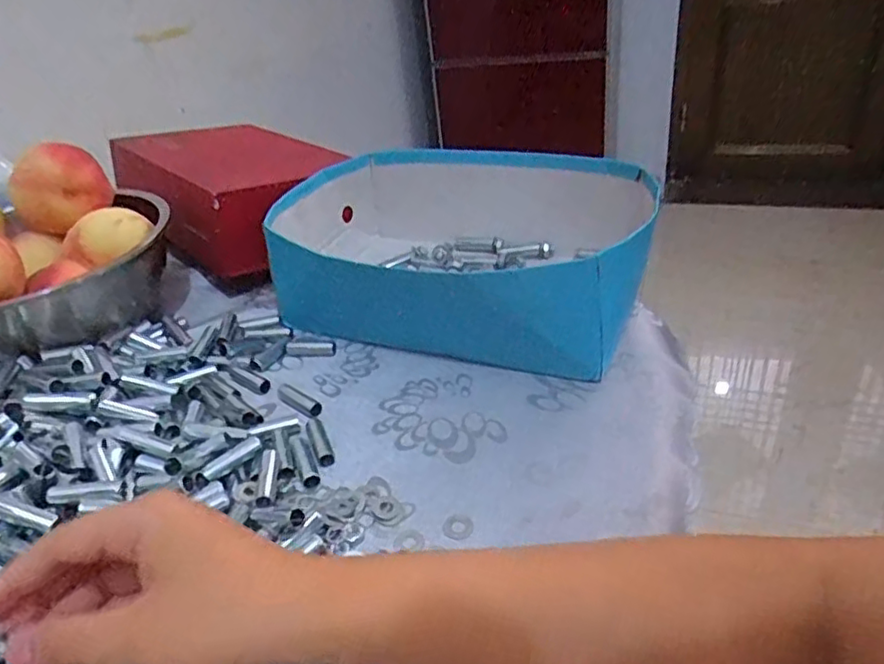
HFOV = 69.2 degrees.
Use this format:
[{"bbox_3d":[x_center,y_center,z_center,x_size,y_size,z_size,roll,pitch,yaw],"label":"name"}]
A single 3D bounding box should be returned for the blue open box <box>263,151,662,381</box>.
[{"bbox_3d":[0.018,-0.076,0.563,0.314,0.098,0.246,10,36,23],"label":"blue open box"}]

